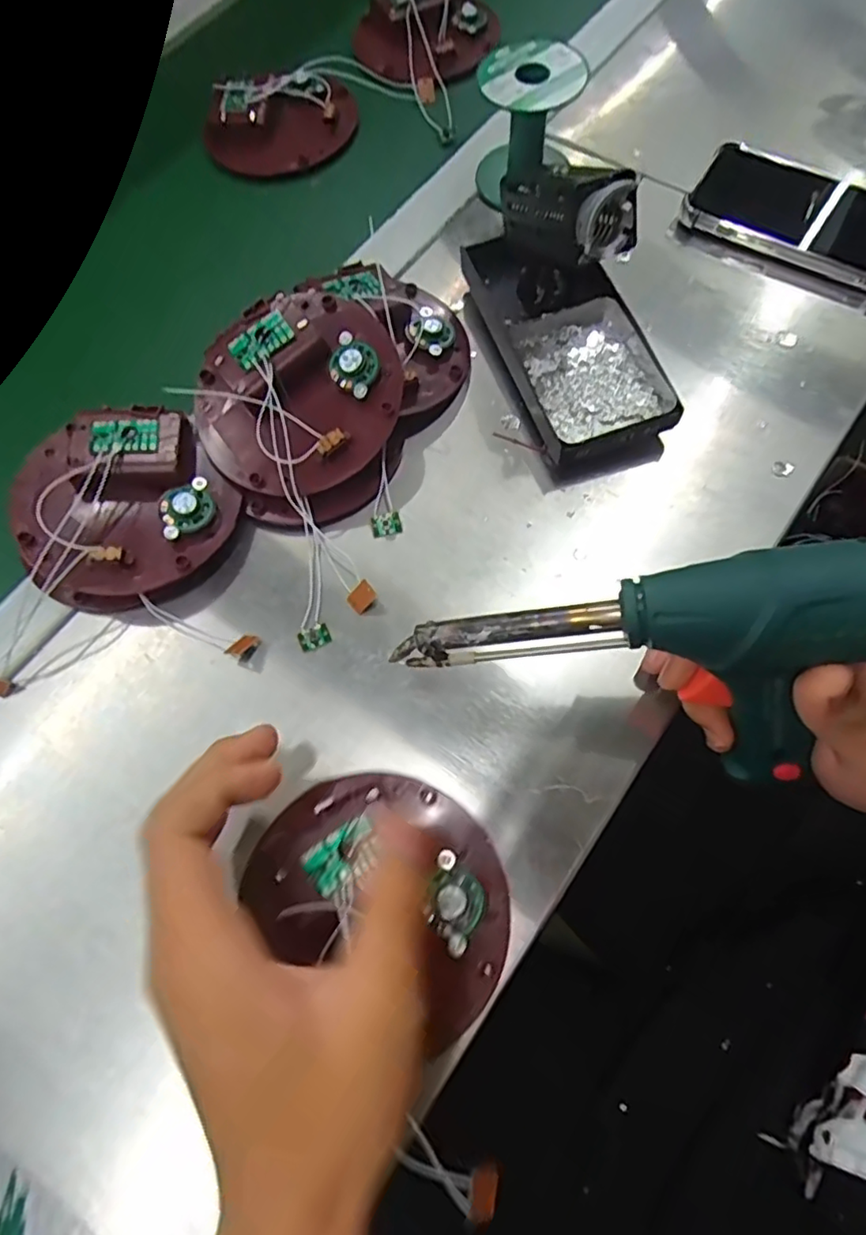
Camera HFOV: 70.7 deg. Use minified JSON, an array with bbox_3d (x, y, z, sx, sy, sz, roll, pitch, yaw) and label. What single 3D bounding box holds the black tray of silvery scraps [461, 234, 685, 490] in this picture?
[{"bbox_3d":[0.078,-0.168,0.373,0.086,0.030,0.172,-21,71,-5],"label":"black tray of silvery scraps"}]

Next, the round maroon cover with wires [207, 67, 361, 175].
[{"bbox_3d":[-0.117,-0.387,0.477,0.110,0.028,0.091,-2,70,2],"label":"round maroon cover with wires"}]

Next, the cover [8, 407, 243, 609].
[{"bbox_3d":[-0.176,-0.063,0.343,0.111,0.041,0.112,-1,70,3],"label":"cover"}]

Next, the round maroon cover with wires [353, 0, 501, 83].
[{"bbox_3d":[-0.013,-0.488,0.500,0.111,0.037,0.106,33,75,13],"label":"round maroon cover with wires"}]

